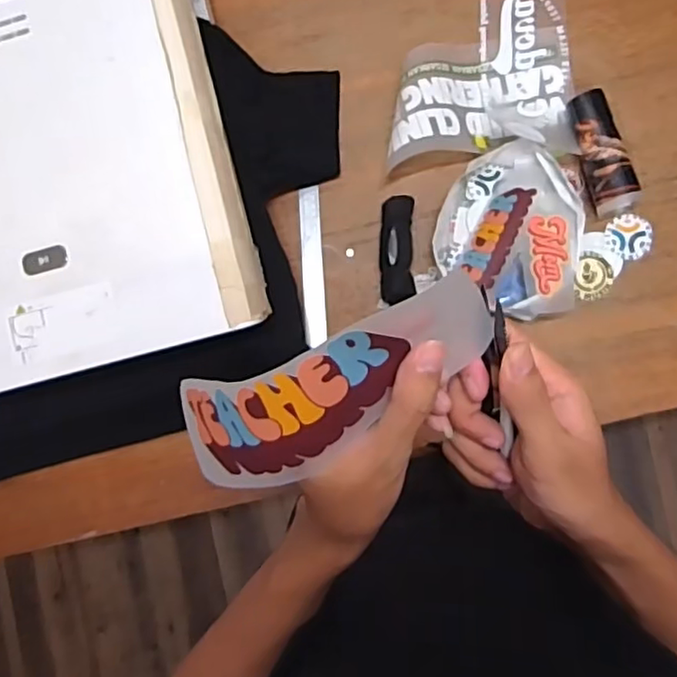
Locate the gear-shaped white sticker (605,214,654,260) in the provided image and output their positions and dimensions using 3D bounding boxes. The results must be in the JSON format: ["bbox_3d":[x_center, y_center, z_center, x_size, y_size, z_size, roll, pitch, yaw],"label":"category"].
[{"bbox_3d":[0.351,-0.124,0.745,0.054,0.004,0.054,-41,81,2],"label":"gear-shaped white sticker"}]

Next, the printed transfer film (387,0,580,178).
[{"bbox_3d":[0.168,-0.322,0.742,0.226,0.063,0.216,-4,88,6],"label":"printed transfer film"}]

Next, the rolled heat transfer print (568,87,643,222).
[{"bbox_3d":[0.311,-0.217,0.731,0.054,0.046,0.144,-21,87,6],"label":"rolled heat transfer print"}]

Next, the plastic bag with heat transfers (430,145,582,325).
[{"bbox_3d":[0.201,-0.129,0.736,0.160,0.051,0.199,5,89,7],"label":"plastic bag with heat transfers"}]

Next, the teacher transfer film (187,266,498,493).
[{"bbox_3d":[-0.008,0.023,0.285,0.163,0.050,0.061,-31,86,13],"label":"teacher transfer film"}]

